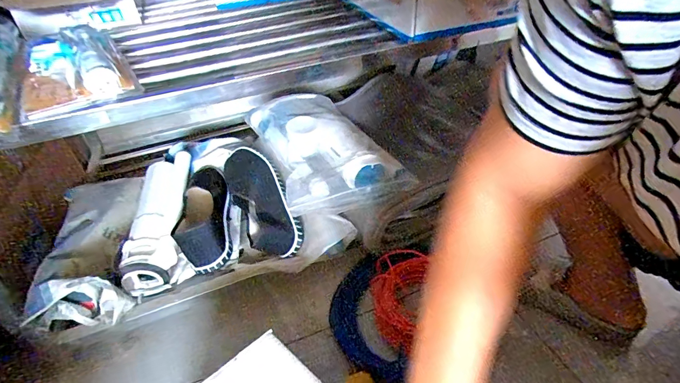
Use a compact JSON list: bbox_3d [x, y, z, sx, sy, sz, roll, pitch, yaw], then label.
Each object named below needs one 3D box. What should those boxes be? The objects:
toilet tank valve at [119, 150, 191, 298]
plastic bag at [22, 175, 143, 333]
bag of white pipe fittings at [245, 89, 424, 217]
[{"bbox_3d":[-0.343,0.046,0.735,0.116,0.076,0.315,-14,38,-8],"label":"toilet tank valve"},{"bbox_3d":[-0.442,0.083,0.700,0.107,0.106,0.323,-16,38,-10],"label":"plastic bag"},{"bbox_3d":[-0.033,-0.097,0.750,0.228,0.081,0.323,-18,39,-14],"label":"bag of white pipe fittings"}]

